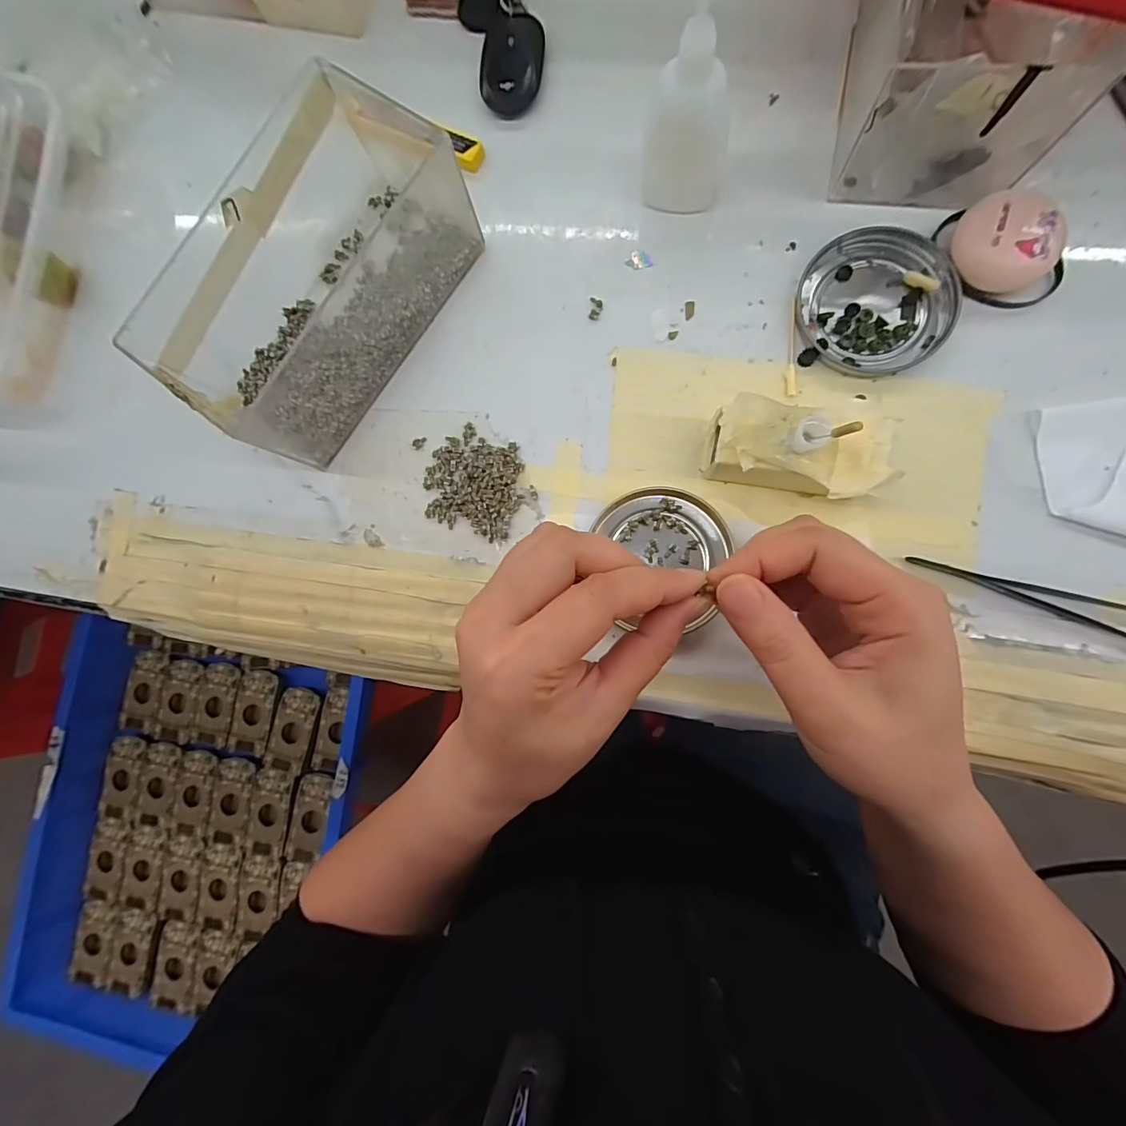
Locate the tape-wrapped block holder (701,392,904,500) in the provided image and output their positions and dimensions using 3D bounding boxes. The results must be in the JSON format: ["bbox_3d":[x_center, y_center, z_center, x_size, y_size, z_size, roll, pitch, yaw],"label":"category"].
[{"bbox_3d":[0.115,-0.054,0.242,0.083,0.046,0.043,5,85,7],"label":"tape-wrapped block holder"}]

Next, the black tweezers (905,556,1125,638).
[{"bbox_3d":[0.238,0.017,0.238,0.125,0.004,0.016,18,87,8],"label":"black tweezers"}]

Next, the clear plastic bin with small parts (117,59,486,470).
[{"bbox_3d":[-0.132,-0.168,0.271,0.102,0.064,0.204,39,90,9],"label":"clear plastic bin with small parts"}]

